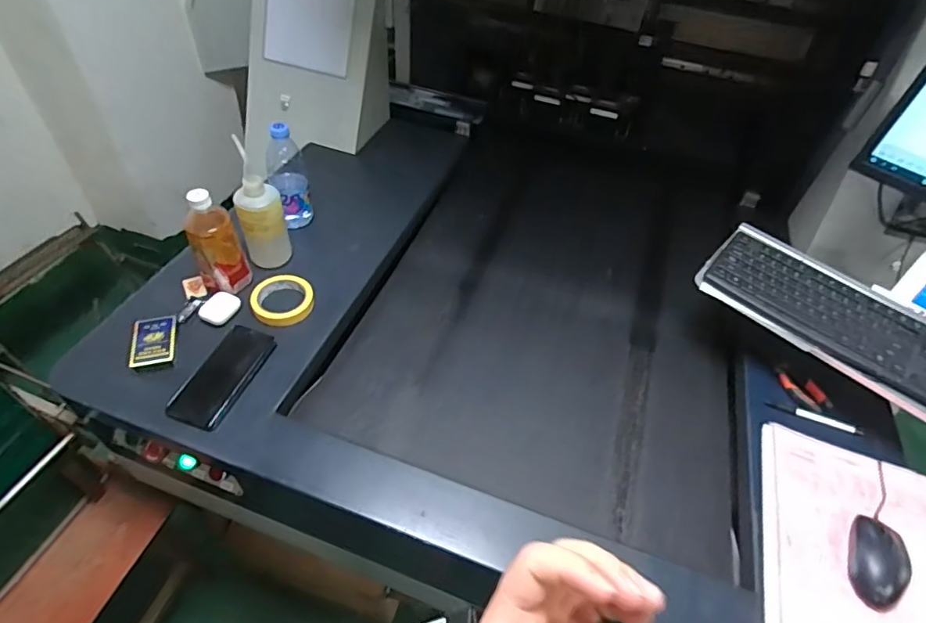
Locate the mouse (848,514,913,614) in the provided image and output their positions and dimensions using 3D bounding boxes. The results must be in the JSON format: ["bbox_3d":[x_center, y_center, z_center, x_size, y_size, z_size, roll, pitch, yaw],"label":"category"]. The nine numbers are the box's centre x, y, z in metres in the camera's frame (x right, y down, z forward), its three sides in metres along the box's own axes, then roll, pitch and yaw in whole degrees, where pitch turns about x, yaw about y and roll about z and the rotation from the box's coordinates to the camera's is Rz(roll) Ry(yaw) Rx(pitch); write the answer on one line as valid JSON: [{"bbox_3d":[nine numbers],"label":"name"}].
[{"bbox_3d":[0.515,0.308,0.620,0.054,0.028,0.109,24,50,15],"label":"mouse"}]

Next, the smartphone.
[{"bbox_3d":[-0.351,0.090,0.741,0.080,0.018,0.171,17,49,8],"label":"smartphone"}]

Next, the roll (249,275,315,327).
[{"bbox_3d":[-0.301,-0.022,0.842,0.096,0.024,0.100,3,48,-4],"label":"roll"}]

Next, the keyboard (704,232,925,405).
[{"bbox_3d":[0.597,0.025,0.754,0.440,0.031,0.129,34,53,22],"label":"keyboard"}]

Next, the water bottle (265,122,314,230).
[{"bbox_3d":[-0.320,-0.242,0.925,0.071,0.203,0.060,-34,60,-31],"label":"water bottle"}]

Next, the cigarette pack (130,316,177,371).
[{"bbox_3d":[-0.459,0.044,0.751,0.057,0.019,0.079,-7,50,-13],"label":"cigarette pack"}]

